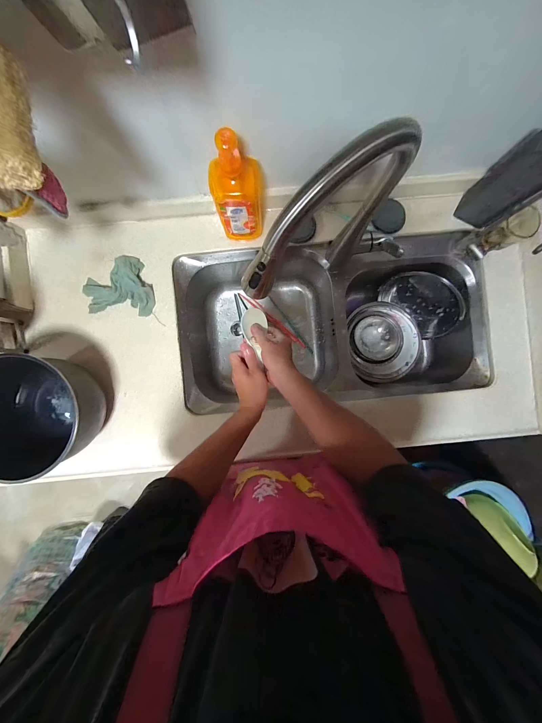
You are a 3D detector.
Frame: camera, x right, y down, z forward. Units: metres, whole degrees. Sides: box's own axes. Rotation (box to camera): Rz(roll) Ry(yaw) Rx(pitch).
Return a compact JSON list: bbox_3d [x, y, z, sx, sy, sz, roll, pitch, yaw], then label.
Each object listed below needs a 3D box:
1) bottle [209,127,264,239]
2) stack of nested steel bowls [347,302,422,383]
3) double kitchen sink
[{"bbox_3d":[-0.064,-0.328,0.502,0.091,0.256,0.073,-3,90,1],"label":"bottle"},{"bbox_3d":[0.336,-0.061,0.756,0.214,0.067,0.233,-15,90,-2],"label":"stack of nested steel bowls"},{"bbox_3d":[0.155,-0.093,0.748,0.766,0.228,0.406,-1,90,1],"label":"double kitchen sink"}]

